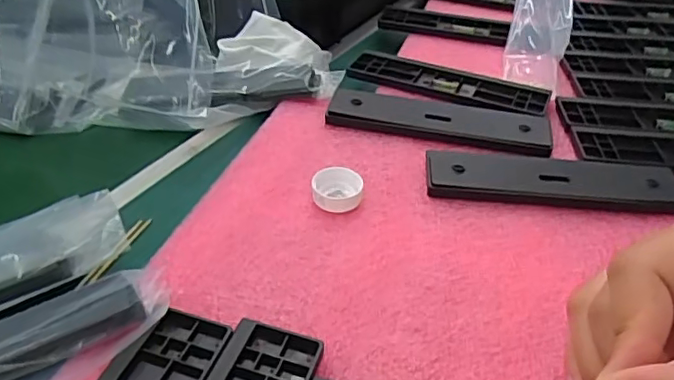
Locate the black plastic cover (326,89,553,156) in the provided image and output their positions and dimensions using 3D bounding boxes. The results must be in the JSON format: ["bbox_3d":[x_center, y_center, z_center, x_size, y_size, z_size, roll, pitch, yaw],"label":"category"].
[{"bbox_3d":[0.073,-0.052,0.423,0.157,0.009,0.045,8,39,9],"label":"black plastic cover"}]

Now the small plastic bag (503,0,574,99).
[{"bbox_3d":[0.185,-0.157,0.529,0.048,0.049,0.192,12,40,14],"label":"small plastic bag"}]

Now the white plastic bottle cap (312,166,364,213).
[{"bbox_3d":[0.001,0.000,0.358,0.030,0.014,0.030,1,38,0],"label":"white plastic bottle cap"}]

